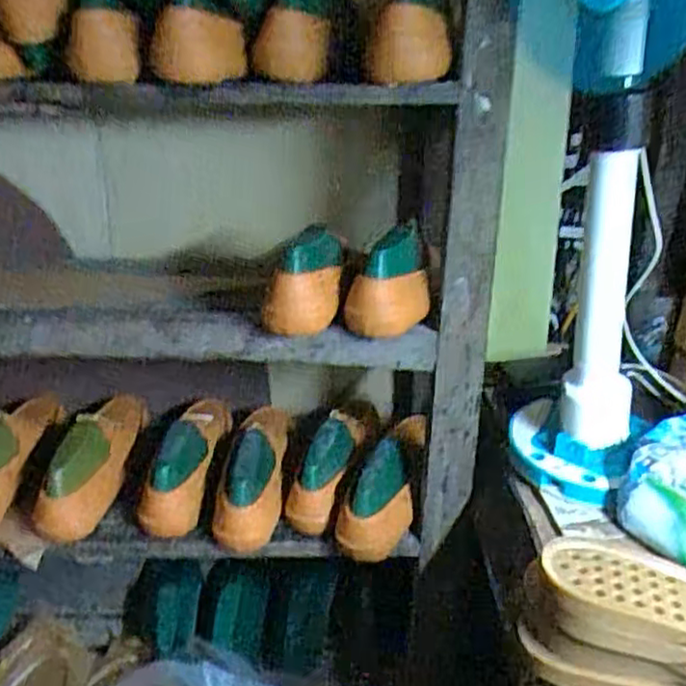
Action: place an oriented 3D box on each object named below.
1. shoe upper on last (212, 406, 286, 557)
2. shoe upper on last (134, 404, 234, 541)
[{"bbox_3d":[-0.112,0.152,0.909,0.071,0.088,0.261,1,23,2],"label":"shoe upper on last"},{"bbox_3d":[-0.205,0.137,0.939,0.069,0.081,0.261,1,23,4],"label":"shoe upper on last"}]

